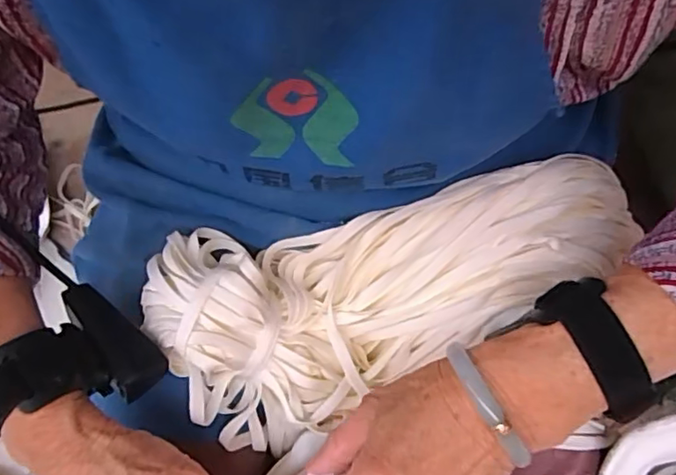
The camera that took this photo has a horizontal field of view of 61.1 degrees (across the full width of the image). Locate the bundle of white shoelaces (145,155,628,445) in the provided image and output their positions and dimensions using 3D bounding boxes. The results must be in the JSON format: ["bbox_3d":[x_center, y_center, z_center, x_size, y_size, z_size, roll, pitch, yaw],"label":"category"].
[{"bbox_3d":[0.042,0.044,0.368,0.319,0.084,0.139,-10,64,-3],"label":"bundle of white shoelaces"}]

